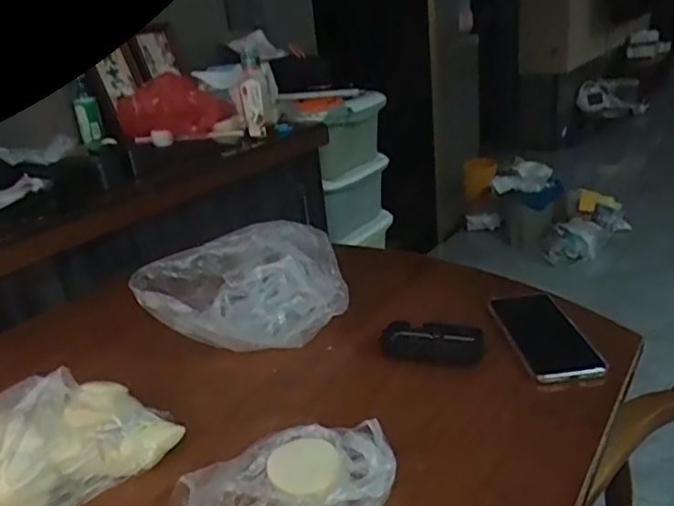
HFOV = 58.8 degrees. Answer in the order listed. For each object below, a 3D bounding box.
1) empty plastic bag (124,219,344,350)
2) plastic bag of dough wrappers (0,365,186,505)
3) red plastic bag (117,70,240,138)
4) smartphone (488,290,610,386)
[{"bbox_3d":[-0.107,0.045,0.697,0.234,0.117,0.106,-16,25,-21],"label":"empty plastic bag"},{"bbox_3d":[-0.248,0.155,0.530,0.185,0.085,0.117,-22,27,-31],"label":"plastic bag of dough wrappers"},{"bbox_3d":[-0.347,-0.323,1.312,0.194,0.118,0.189,-3,23,9],"label":"red plastic bag"},{"bbox_3d":[0.229,0.088,0.667,0.077,0.010,0.163,-8,23,-3],"label":"smartphone"}]

